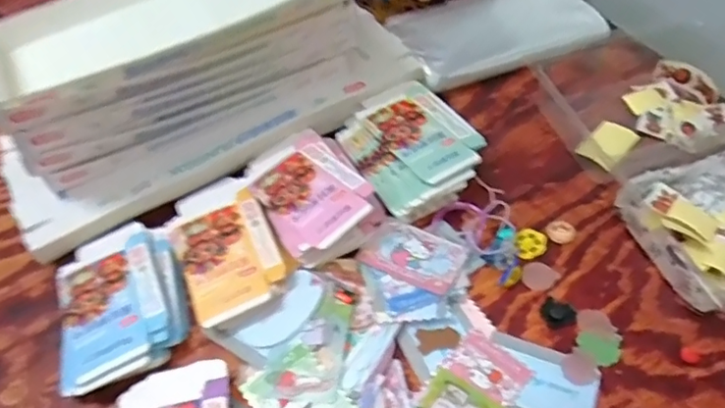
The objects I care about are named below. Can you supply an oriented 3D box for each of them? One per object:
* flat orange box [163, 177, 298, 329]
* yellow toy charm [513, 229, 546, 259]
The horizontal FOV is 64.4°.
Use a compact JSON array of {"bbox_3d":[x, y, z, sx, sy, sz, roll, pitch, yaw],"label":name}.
[{"bbox_3d":[-0.129,0.037,0.540,0.089,0.013,0.152,-26,53,-15],"label":"flat orange box"},{"bbox_3d":[0.156,0.036,0.533,0.028,0.007,0.029,13,54,16],"label":"yellow toy charm"}]

